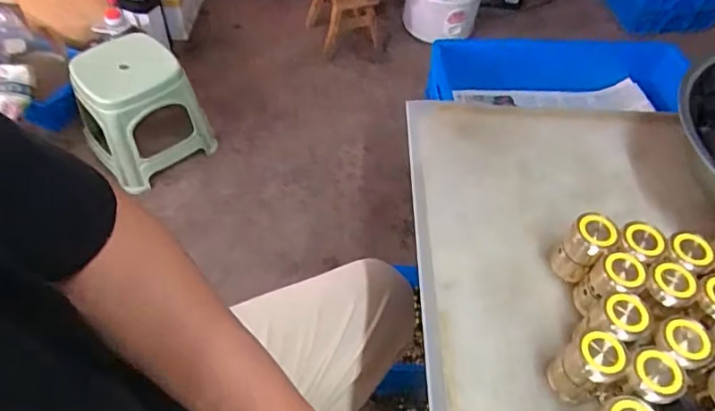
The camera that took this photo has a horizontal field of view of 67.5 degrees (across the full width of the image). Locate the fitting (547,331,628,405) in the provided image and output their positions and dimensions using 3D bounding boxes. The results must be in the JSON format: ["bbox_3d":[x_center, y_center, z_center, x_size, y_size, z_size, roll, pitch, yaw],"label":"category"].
[{"bbox_3d":[0.175,0.125,0.410,0.033,0.069,0.034,2,53,-3],"label":"fitting"}]

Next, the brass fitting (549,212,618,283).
[{"bbox_3d":[0.201,0.037,0.479,0.029,0.072,0.035,-38,64,-27],"label":"brass fitting"}]

